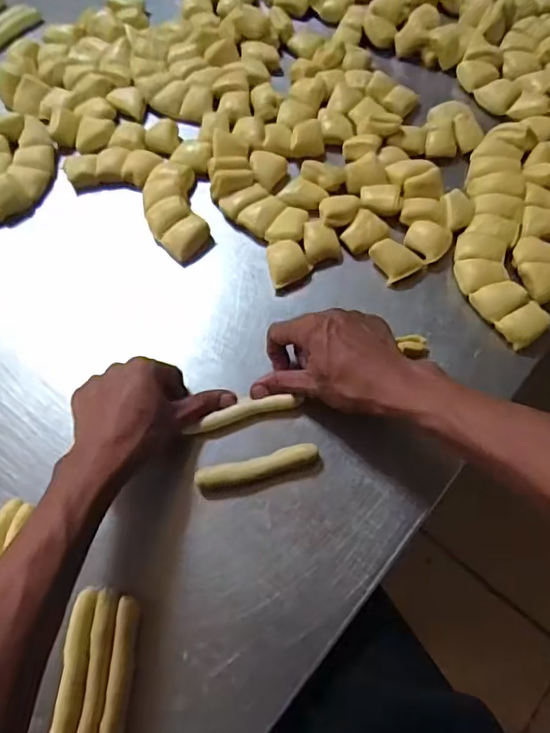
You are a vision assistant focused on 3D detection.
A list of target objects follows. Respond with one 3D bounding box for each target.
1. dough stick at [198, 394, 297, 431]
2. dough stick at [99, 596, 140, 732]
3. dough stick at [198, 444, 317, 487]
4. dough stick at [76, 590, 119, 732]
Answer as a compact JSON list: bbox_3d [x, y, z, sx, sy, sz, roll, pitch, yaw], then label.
[{"bbox_3d":[-0.025,0.038,0.483,0.085,0.011,0.020,-15,64,-7],"label":"dough stick"},{"bbox_3d":[-0.111,0.222,0.393,0.015,0.018,0.095,1,64,4],"label":"dough stick"},{"bbox_3d":[-0.015,0.085,0.453,0.102,0.017,0.016,-14,64,-4],"label":"dough stick"},{"bbox_3d":[-0.127,0.219,0.392,0.016,0.014,0.100,1,64,4],"label":"dough stick"}]

